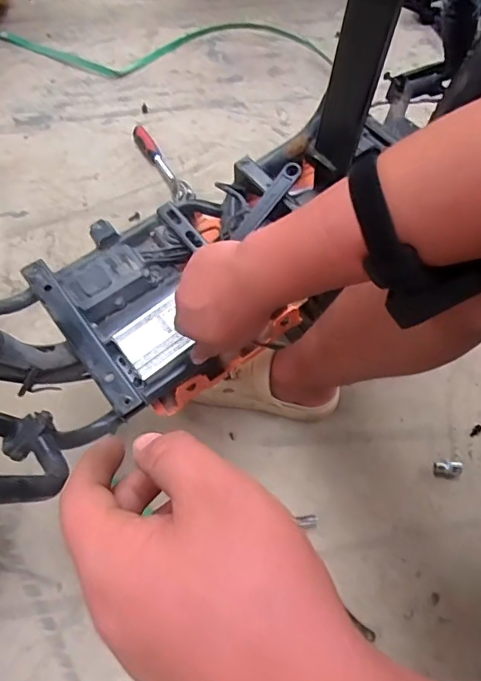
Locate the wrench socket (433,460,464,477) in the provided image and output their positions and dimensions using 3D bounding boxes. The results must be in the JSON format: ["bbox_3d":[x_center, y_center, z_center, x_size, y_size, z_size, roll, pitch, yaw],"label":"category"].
[{"bbox_3d":[0.323,0.200,0.770,0.043,0.019,0.022,2,61,-2],"label":"wrench socket"}]

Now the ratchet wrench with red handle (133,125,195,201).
[{"bbox_3d":[-0.169,-0.377,1.053,0.034,0.034,0.231,-28,66,-17],"label":"ratchet wrench with red handle"}]

